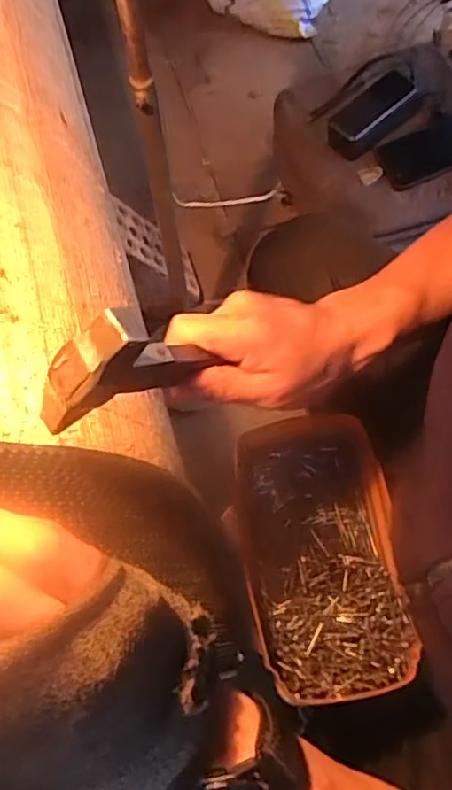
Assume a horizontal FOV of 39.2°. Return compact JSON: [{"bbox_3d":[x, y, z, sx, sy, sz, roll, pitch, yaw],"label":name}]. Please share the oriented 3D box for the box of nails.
[{"bbox_3d":[0.076,0.125,0.515,0.119,0.056,0.216,-9,66,-1],"label":"box of nails"}]

